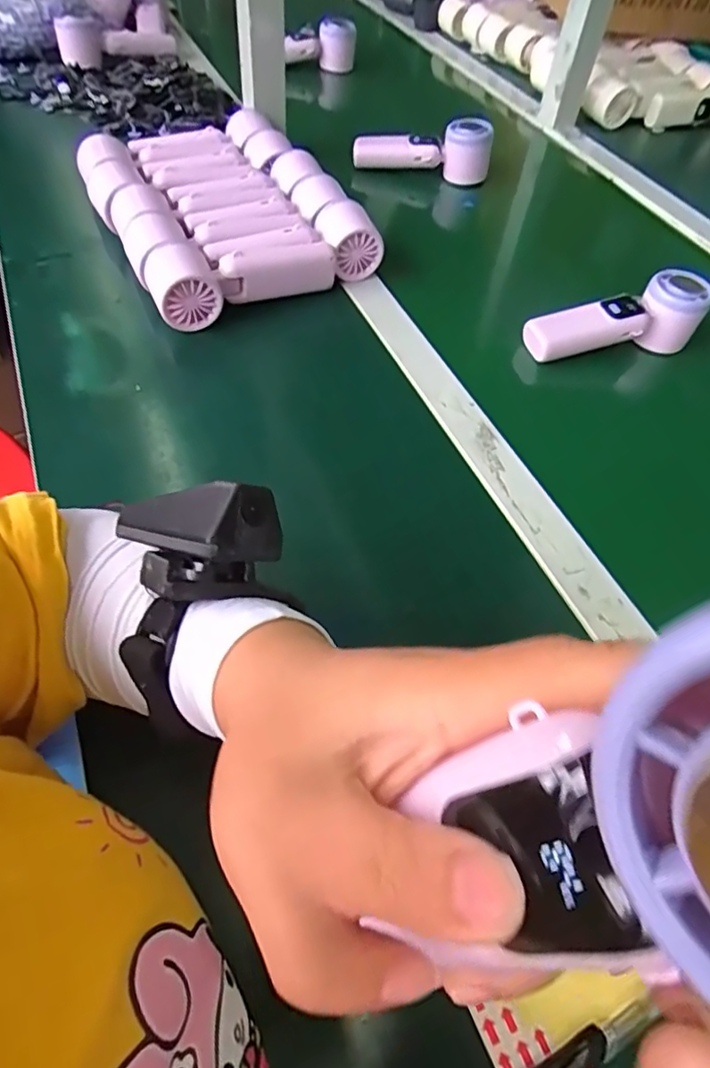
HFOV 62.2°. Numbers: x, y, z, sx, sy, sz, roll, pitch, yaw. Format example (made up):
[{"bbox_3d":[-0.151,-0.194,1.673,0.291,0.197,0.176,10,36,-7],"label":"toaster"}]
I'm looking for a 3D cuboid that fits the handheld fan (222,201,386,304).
[{"bbox_3d":[-0.055,-0.262,0.551,0.161,0.051,0.057,-23,60,-20],"label":"handheld fan"}]

